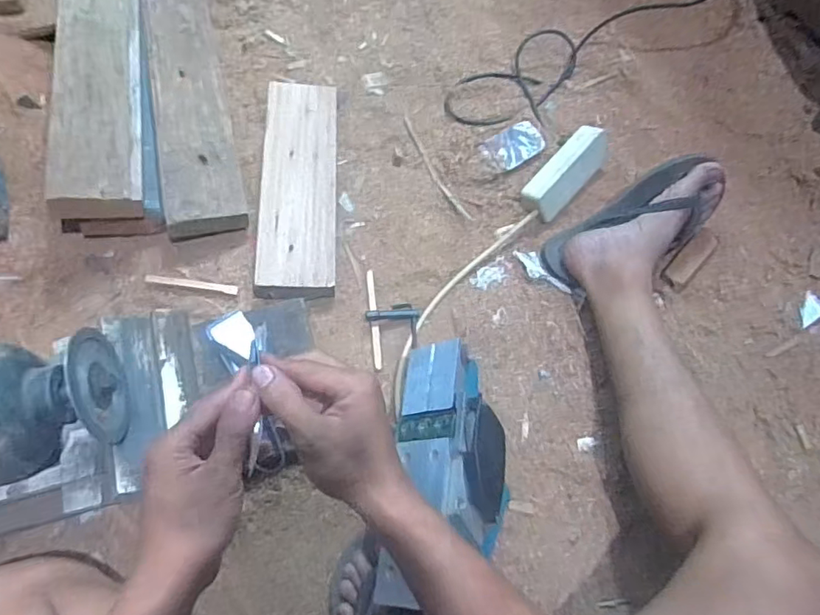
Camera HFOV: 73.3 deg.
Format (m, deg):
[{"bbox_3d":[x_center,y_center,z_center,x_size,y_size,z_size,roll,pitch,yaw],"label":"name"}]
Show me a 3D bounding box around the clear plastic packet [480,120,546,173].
[{"bbox_3d":[0.168,-0.261,0.887,0.101,0.012,0.071,-28,66,-14],"label":"clear plastic packet"}]

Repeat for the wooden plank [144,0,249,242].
[{"bbox_3d":[-0.360,-0.357,0.911,0.110,0.054,0.564,-13,63,-7],"label":"wooden plank"}]

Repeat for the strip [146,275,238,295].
[{"bbox_3d":[-0.307,-0.034,0.778,0.129,0.008,0.014,8,63,4],"label":"strip"}]

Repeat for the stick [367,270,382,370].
[{"bbox_3d":[-0.050,0.015,0.763,0.011,0.008,0.145,-6,64,-4],"label":"stick"}]

